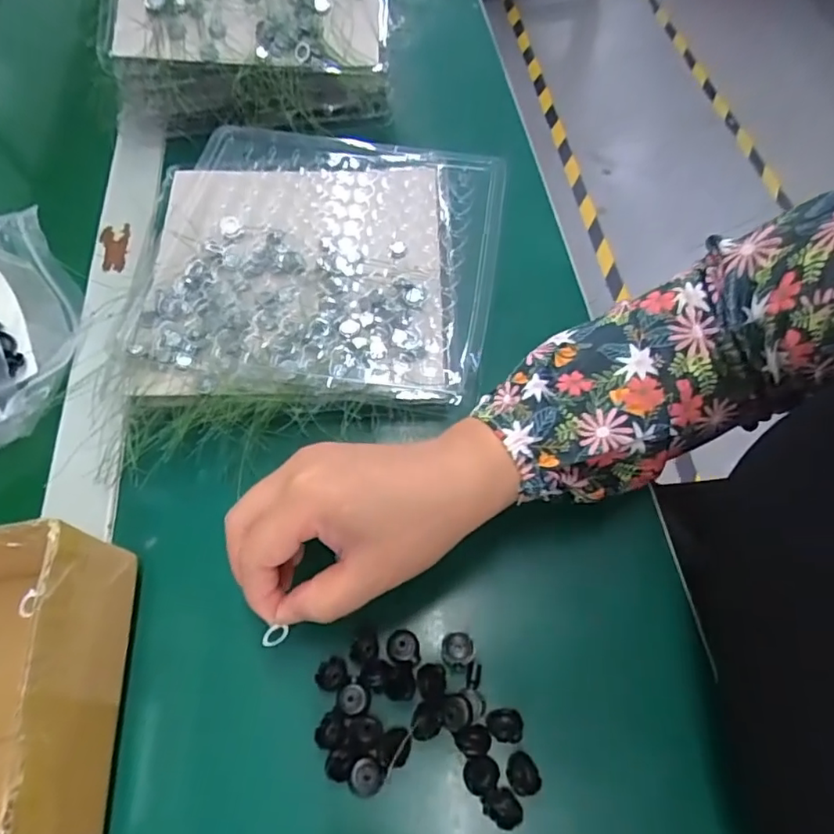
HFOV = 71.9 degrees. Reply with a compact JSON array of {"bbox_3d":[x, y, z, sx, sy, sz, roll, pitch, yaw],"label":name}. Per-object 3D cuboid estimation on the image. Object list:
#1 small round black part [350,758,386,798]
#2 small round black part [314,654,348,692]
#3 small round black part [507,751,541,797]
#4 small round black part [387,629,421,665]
[{"bbox_3d":[-0.022,0.160,0.255,0.015,0.004,0.015,0,61,0],"label":"small round black part"},{"bbox_3d":[-0.041,0.124,0.277,0.015,0.005,0.013,-32,66,-16],"label":"small round black part"},{"bbox_3d":[0.048,0.158,0.254,0.016,0.013,0.016,0,61,0],"label":"small round black part"},{"bbox_3d":[-0.007,0.113,0.283,0.016,0.008,0.016,0,61,0],"label":"small round black part"}]

